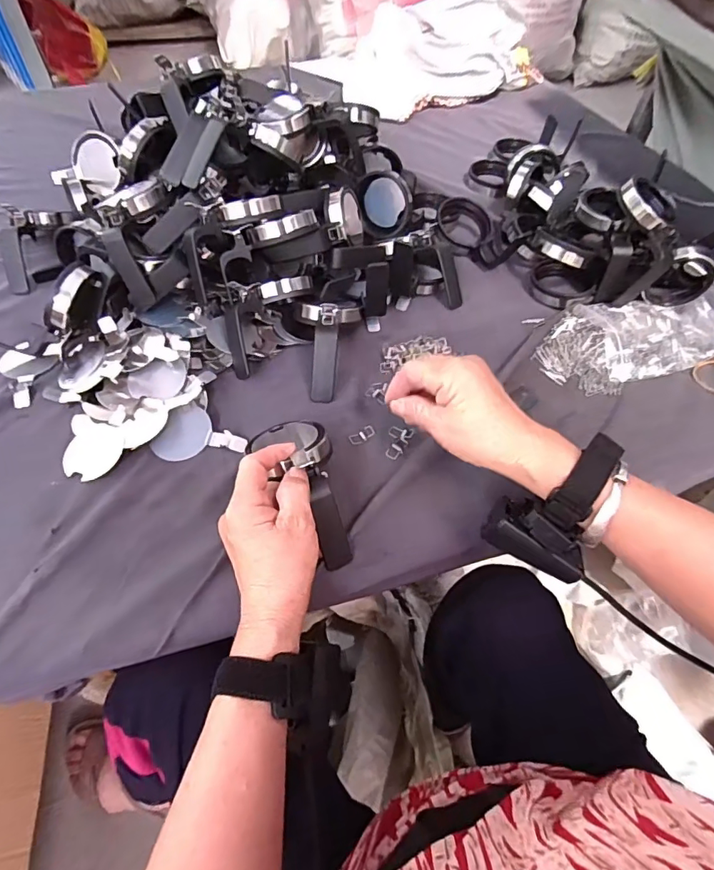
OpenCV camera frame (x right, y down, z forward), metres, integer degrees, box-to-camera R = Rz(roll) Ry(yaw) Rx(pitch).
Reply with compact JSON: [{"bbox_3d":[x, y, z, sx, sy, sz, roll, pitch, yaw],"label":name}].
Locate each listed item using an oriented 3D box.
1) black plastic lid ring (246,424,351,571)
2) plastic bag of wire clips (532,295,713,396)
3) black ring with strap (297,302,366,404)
[{"bbox_3d":[-0.042,0.039,0.401,0.063,0.058,0.138,-18,65,-14],"label":"black plastic lid ring"},{"bbox_3d":[0.291,-0.110,0.533,0.201,0.026,0.111,-18,58,-14],"label":"plastic bag of wire clips"},{"bbox_3d":[-0.027,-0.101,0.499,0.068,0.052,0.131,-1,55,-3],"label":"black ring with strap"}]

